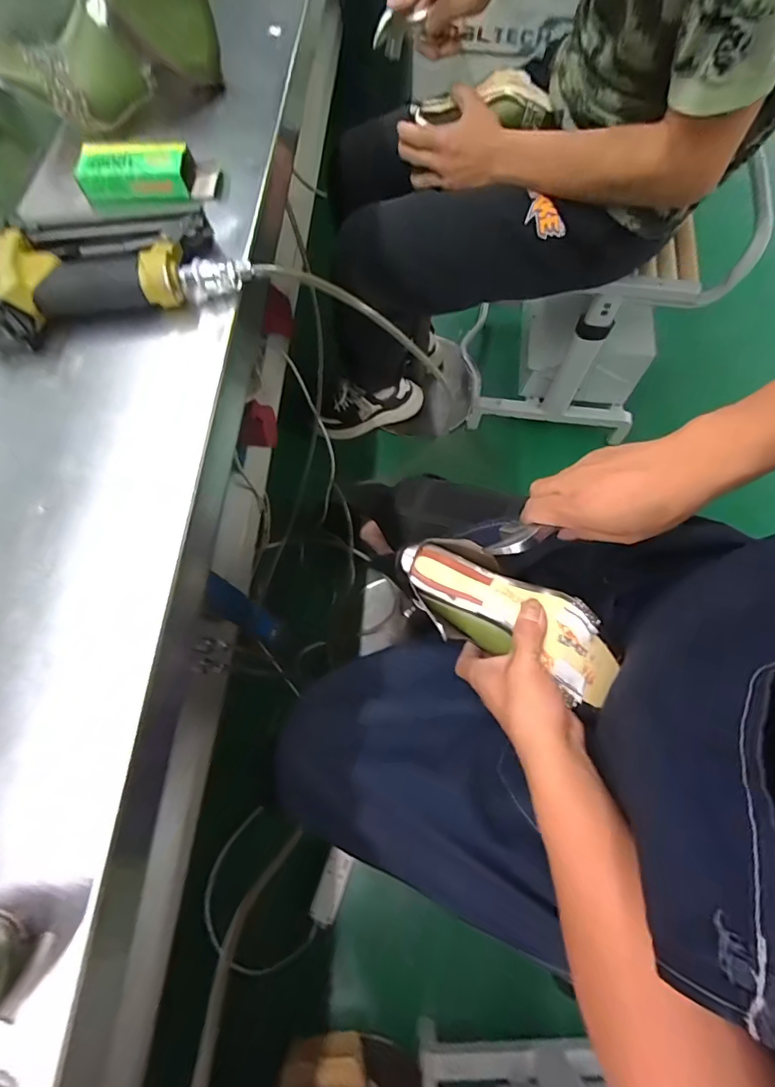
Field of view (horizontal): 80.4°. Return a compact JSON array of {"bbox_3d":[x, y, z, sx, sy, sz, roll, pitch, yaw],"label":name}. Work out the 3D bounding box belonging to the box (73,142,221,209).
[{"bbox_3d":[-0.242,-0.374,0.466,0.132,0.034,0.047,-2,69,1],"label":"box"}]

